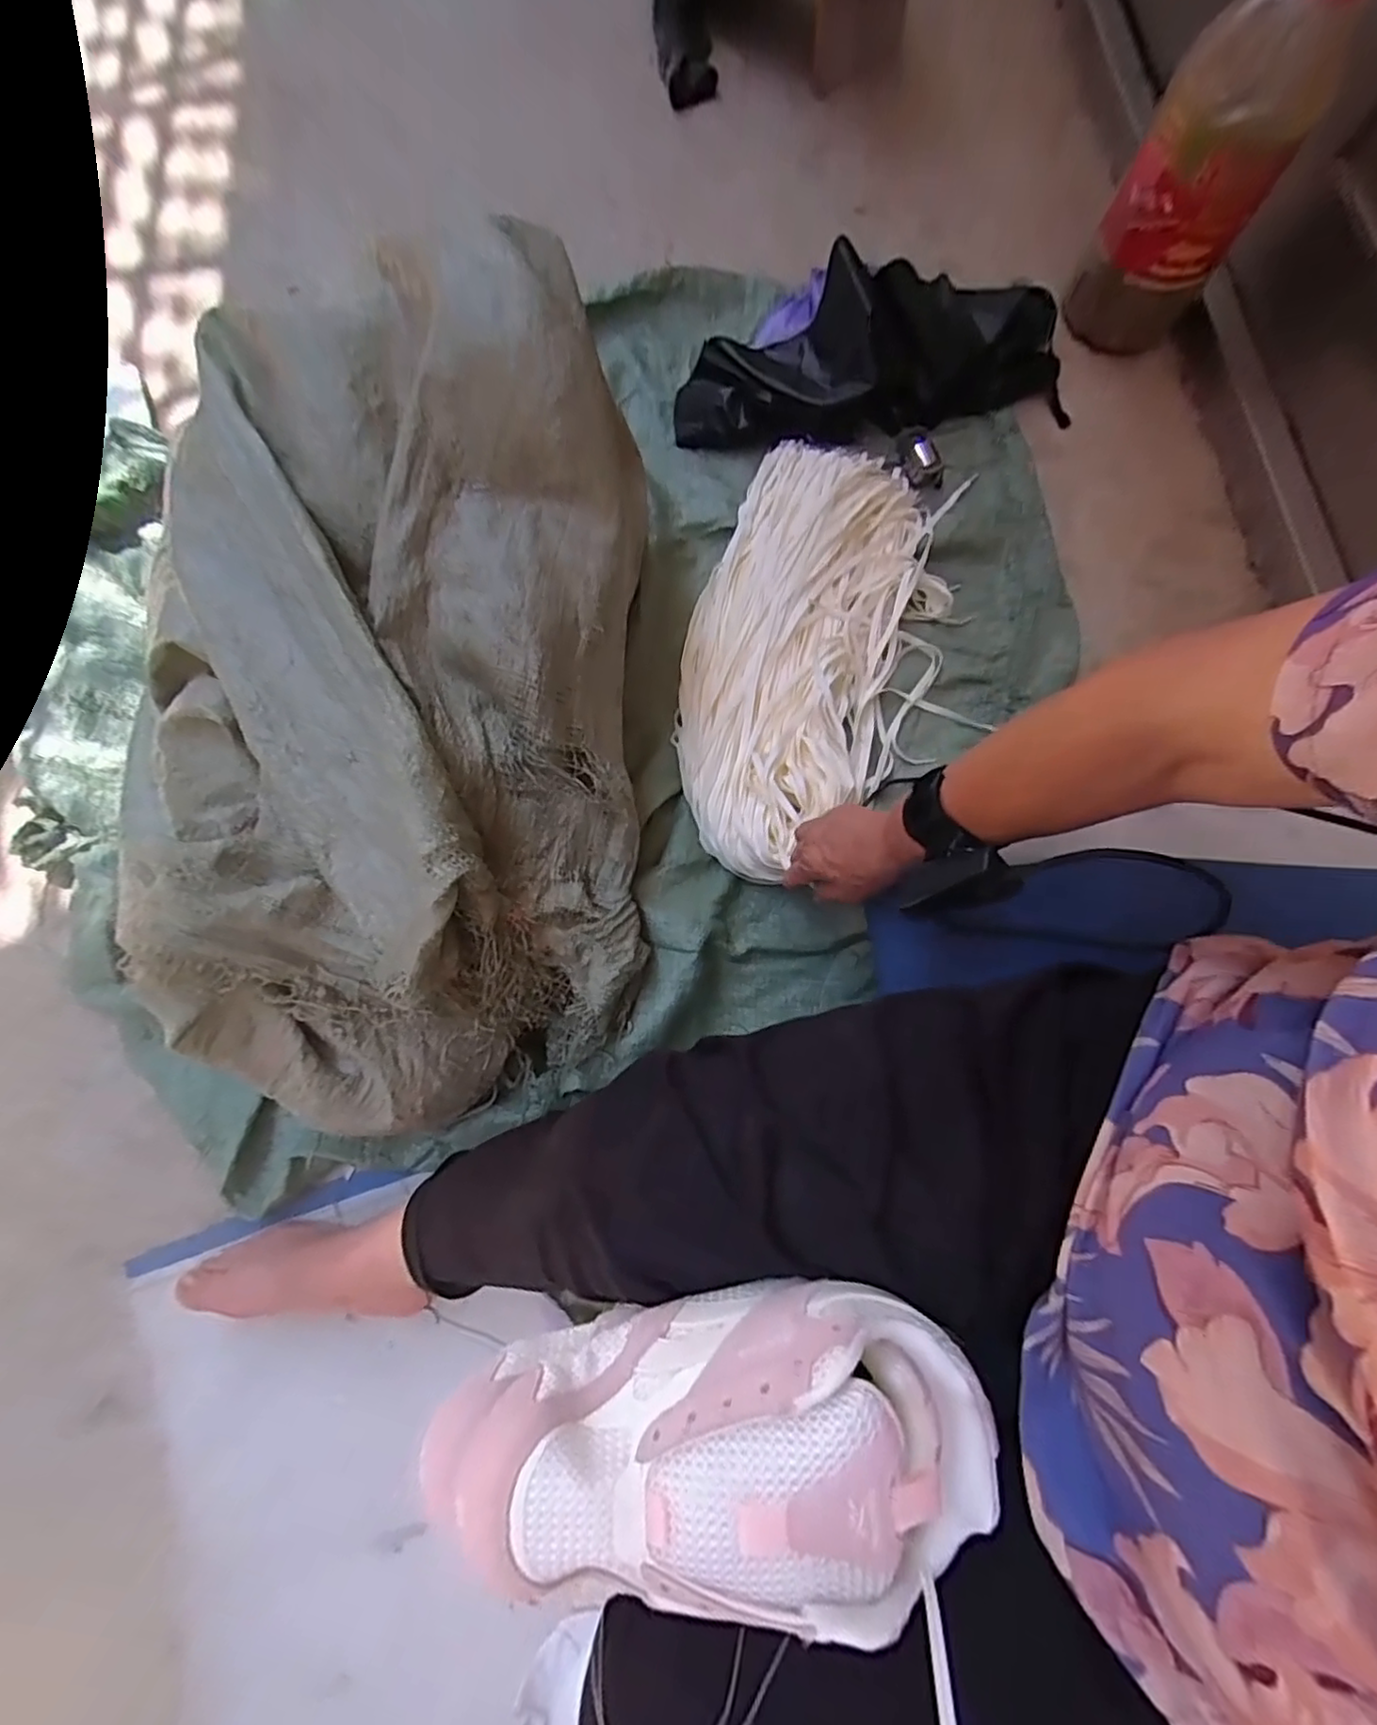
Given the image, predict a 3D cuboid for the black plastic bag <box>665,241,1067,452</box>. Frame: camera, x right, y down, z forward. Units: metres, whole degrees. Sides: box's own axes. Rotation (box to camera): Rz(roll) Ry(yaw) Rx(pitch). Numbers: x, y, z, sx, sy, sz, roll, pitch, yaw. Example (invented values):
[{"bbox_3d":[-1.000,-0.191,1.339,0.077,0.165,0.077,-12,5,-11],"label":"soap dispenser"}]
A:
[{"bbox_3d":[0.242,-0.642,0.793,0.513,0.123,0.184,-6,78,-6],"label":"black plastic bag"}]

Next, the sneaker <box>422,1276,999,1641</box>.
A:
[{"bbox_3d":[0.007,0.244,0.282,0.238,0.078,0.097,1,78,-4],"label":"sneaker"}]

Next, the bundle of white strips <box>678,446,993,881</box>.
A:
[{"bbox_3d":[0.142,-0.246,0.725,0.269,0.071,0.553,19,73,3],"label":"bundle of white strips"}]

